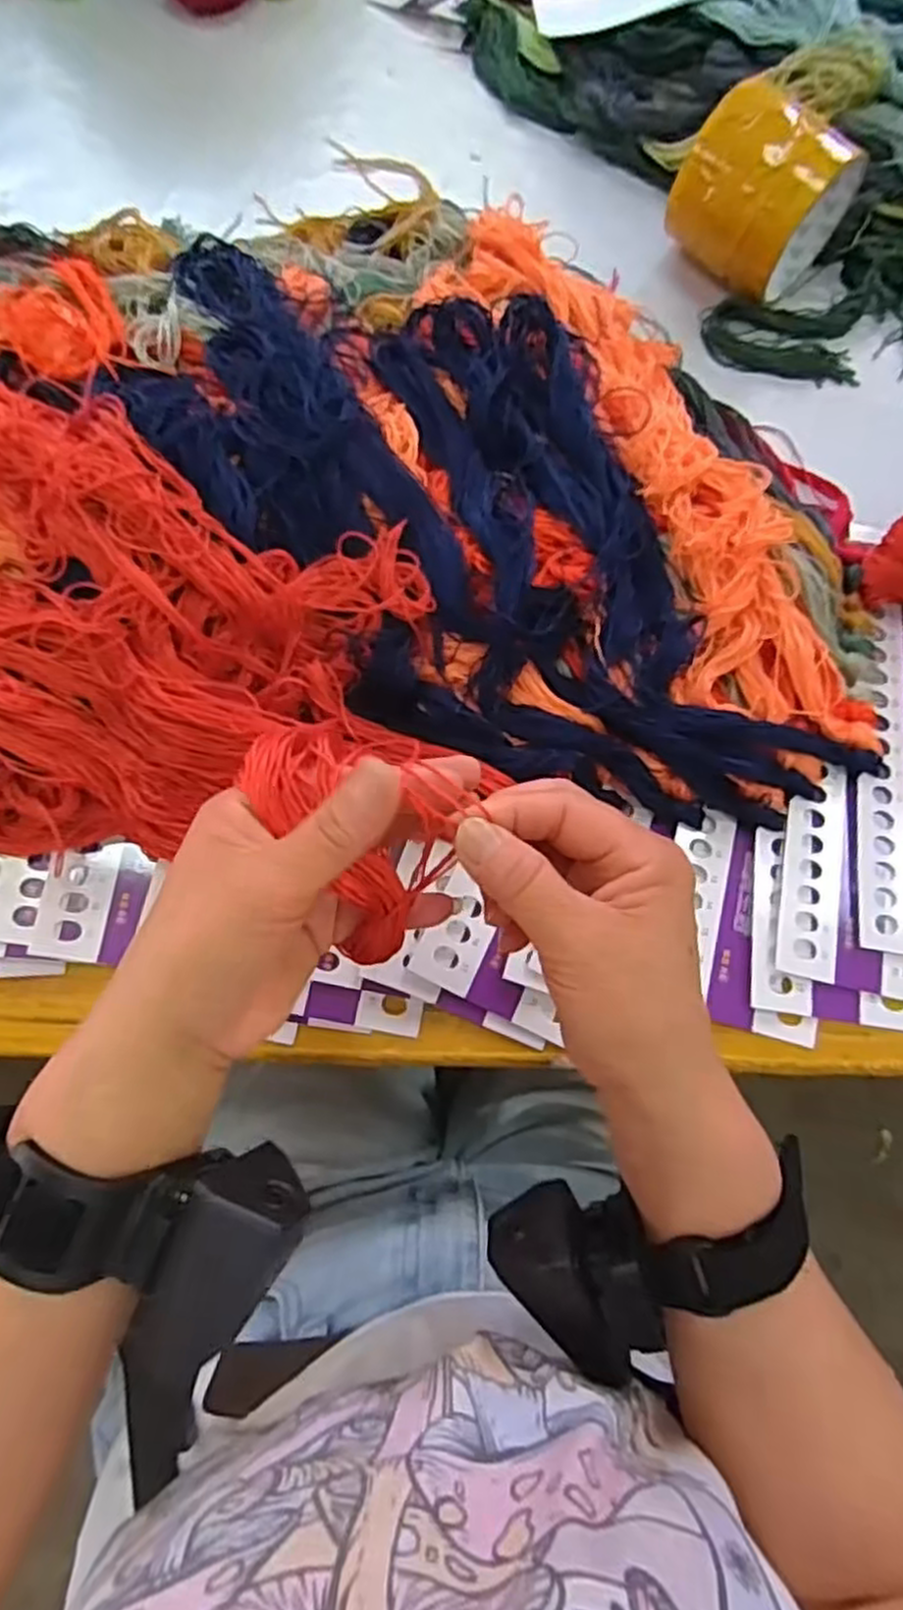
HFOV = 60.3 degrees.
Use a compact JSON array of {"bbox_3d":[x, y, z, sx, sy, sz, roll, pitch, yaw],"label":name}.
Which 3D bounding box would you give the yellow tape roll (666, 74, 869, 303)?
[{"bbox_3d":[0.185,-0.362,0.463,0.077,0.084,0.091,43,77,10],"label":"yellow tape roll"}]

